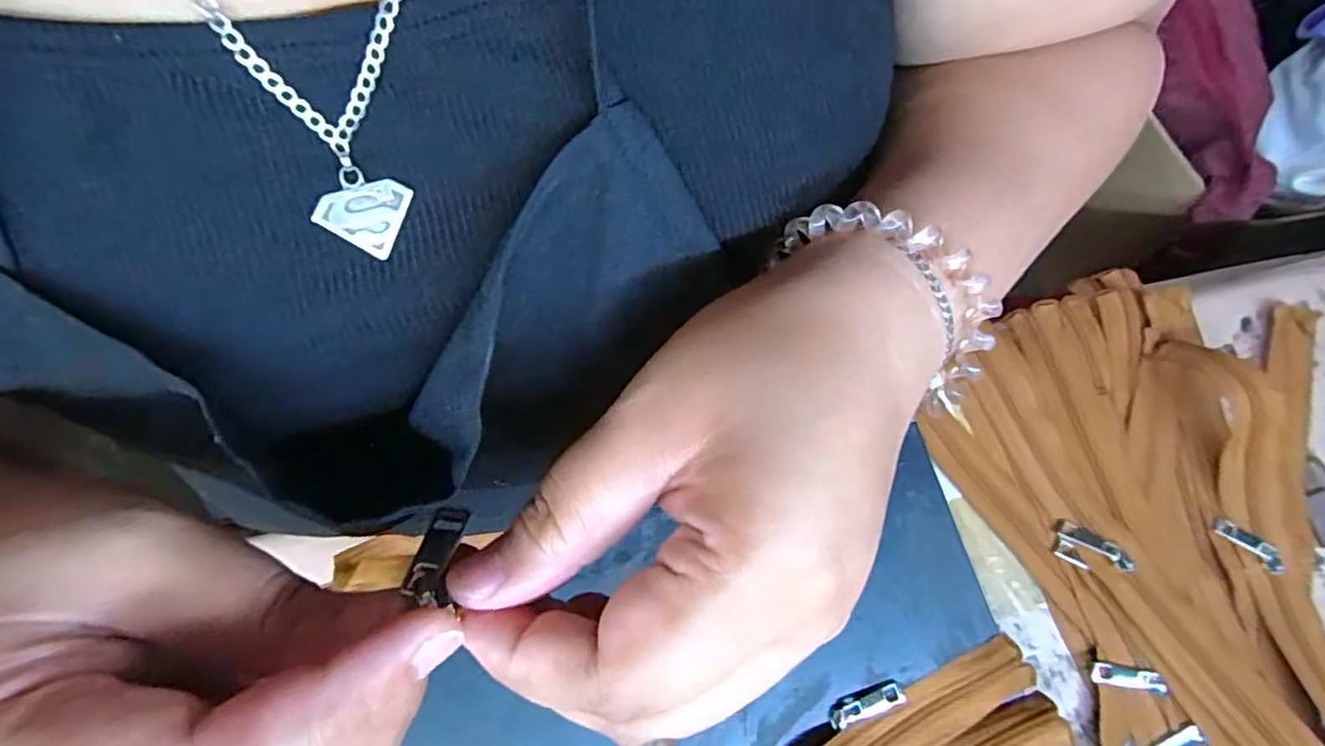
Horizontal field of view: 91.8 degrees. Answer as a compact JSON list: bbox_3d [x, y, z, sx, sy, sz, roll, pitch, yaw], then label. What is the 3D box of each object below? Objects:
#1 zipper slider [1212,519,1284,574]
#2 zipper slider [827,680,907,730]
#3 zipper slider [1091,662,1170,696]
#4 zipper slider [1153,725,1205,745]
[{"bbox_3d":[0.338,0.099,0.370,0.012,0.004,0.038,-44,68,-10],"label":"zipper slider"},{"bbox_3d":[0.106,0.172,0.334,0.040,0.006,0.011,-20,79,-5],"label":"zipper slider"},{"bbox_3d":[0.254,0.166,0.349,0.036,0.006,0.012,7,77,13],"label":"zipper slider"},{"bbox_3d":[0.275,0.199,0.343,0.028,0.004,0.012,-42,81,14],"label":"zipper slider"}]

